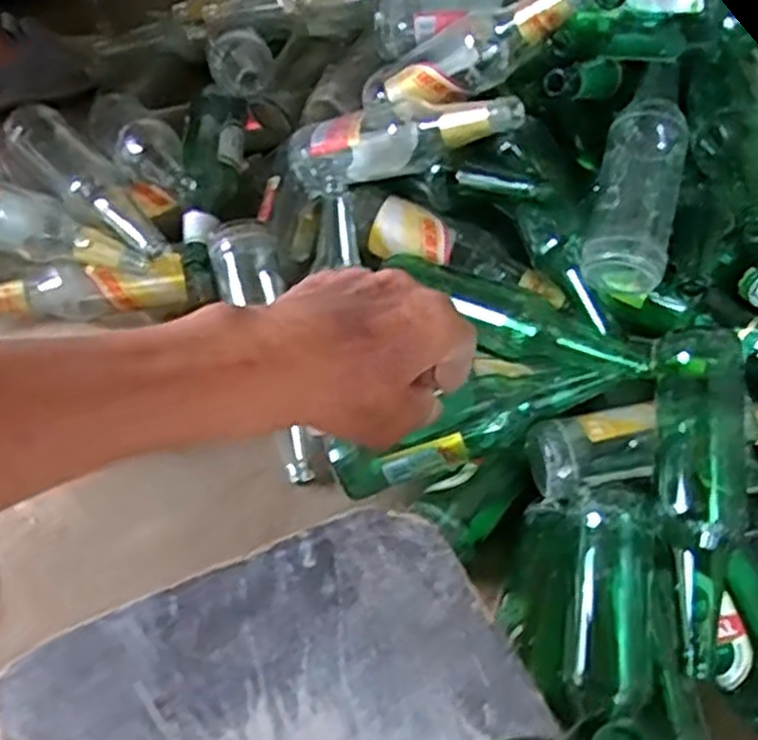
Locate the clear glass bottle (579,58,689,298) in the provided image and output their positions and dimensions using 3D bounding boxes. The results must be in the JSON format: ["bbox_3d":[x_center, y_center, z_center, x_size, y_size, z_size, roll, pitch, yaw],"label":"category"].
[{"bbox_3d":[0.239,-0.176,0.710,0.071,0.061,0.232,16,71,9],"label":"clear glass bottle"}]

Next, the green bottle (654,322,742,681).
[{"bbox_3d":[0.259,0.099,0.612,0.084,0.061,0.266,7,70,3],"label":"green bottle"}]

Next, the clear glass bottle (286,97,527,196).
[{"bbox_3d":[0.015,-0.223,0.758,0.276,0.072,0.063,1,46,43],"label":"clear glass bottle"}]

